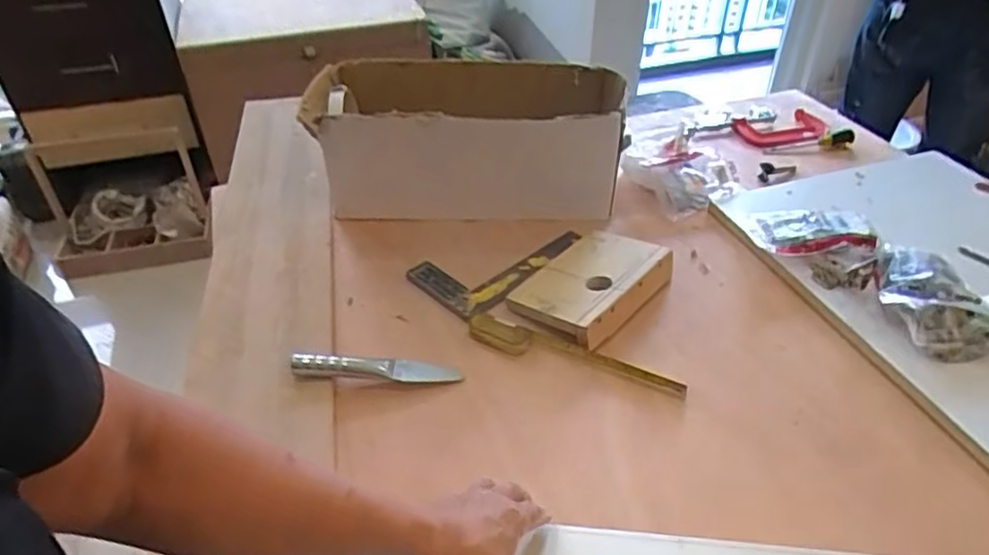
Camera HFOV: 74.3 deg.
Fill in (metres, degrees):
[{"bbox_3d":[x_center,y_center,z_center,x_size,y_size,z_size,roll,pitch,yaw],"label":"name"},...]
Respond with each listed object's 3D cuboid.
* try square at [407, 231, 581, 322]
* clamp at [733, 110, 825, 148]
[{"bbox_3d":[0.016,-0.020,0.949,0.244,0.024,0.135,-27,47,-27],"label":"try square"},{"bbox_3d":[0.542,-0.275,1.237,0.156,0.050,0.074,-5,40,-4],"label":"clamp"}]

